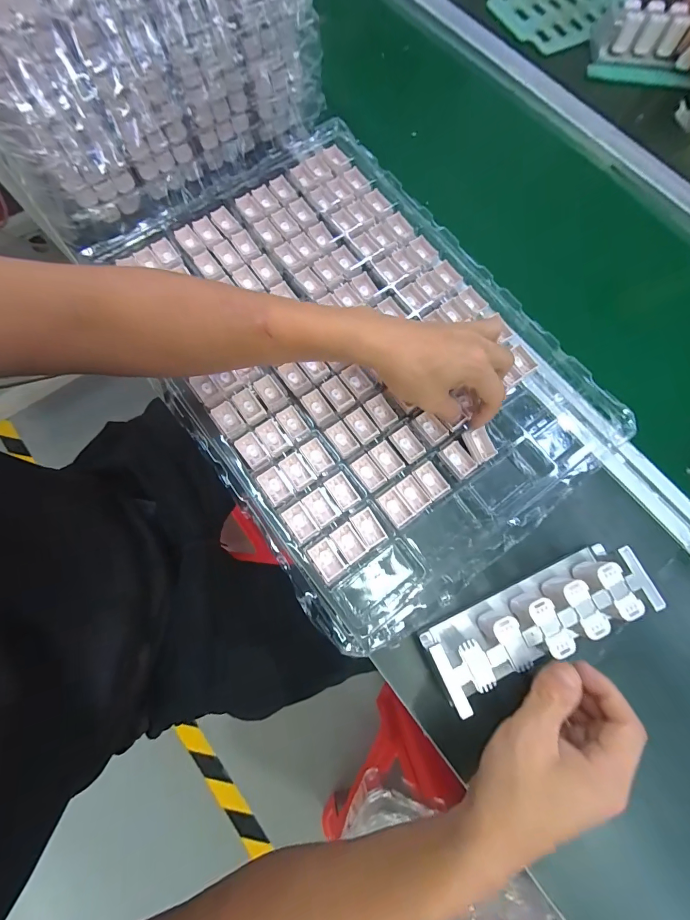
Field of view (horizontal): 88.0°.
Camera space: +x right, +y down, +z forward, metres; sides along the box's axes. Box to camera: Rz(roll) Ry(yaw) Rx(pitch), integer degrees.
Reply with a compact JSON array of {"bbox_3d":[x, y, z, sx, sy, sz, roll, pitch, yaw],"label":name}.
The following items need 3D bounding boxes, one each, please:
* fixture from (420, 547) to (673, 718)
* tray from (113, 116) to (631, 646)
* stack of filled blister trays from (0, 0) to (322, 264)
[{"bbox_3d":[0.159,0.134,0.300,0.188,0.042,0.053,-24,76,-6],"label":"fixture"},{"bbox_3d":[0.008,-0.117,0.381,0.343,0.029,0.501,-32,77,-9],"label":"tray"},{"bbox_3d":[-0.304,-0.547,0.401,0.353,0.167,0.498,-36,78,-10],"label":"stack of filled blister trays"}]

